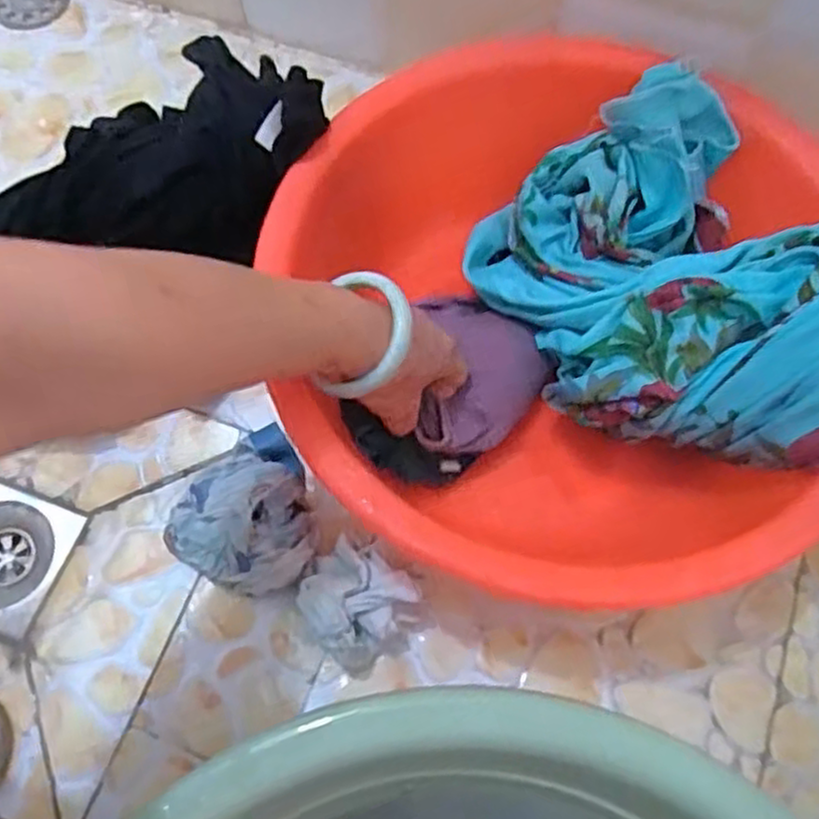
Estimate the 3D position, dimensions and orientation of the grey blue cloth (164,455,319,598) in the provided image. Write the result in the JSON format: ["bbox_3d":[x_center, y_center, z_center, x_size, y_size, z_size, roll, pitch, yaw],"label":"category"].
[{"bbox_3d":[-0.115,0.075,0.538,0.106,0.050,0.110,19,69,7],"label":"grey blue cloth"}]

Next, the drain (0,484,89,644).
[{"bbox_3d":[-0.304,0.110,0.553,0.095,0.019,0.095,19,69,8],"label":"drain"}]

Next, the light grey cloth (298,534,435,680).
[{"bbox_3d":[-0.037,0.132,0.508,0.074,0.044,0.080,-35,72,-13],"label":"light grey cloth"}]

